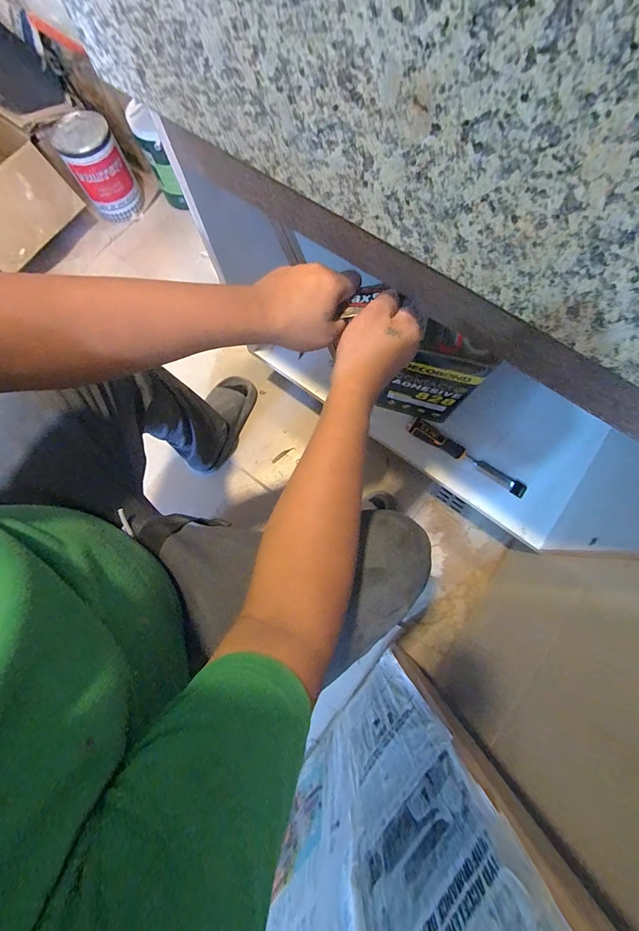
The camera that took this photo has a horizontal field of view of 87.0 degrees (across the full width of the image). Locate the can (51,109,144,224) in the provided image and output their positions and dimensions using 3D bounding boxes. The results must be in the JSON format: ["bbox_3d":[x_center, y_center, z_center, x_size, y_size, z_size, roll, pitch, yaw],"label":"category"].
[{"bbox_3d":[-0.692,-0.939,1.067,0.160,0.192,0.164,0,77,1],"label":"can"}]

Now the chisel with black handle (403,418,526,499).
[{"bbox_3d":[0.314,-0.018,0.722,0.273,0.037,0.033,31,79,8],"label":"chisel with black handle"}]

